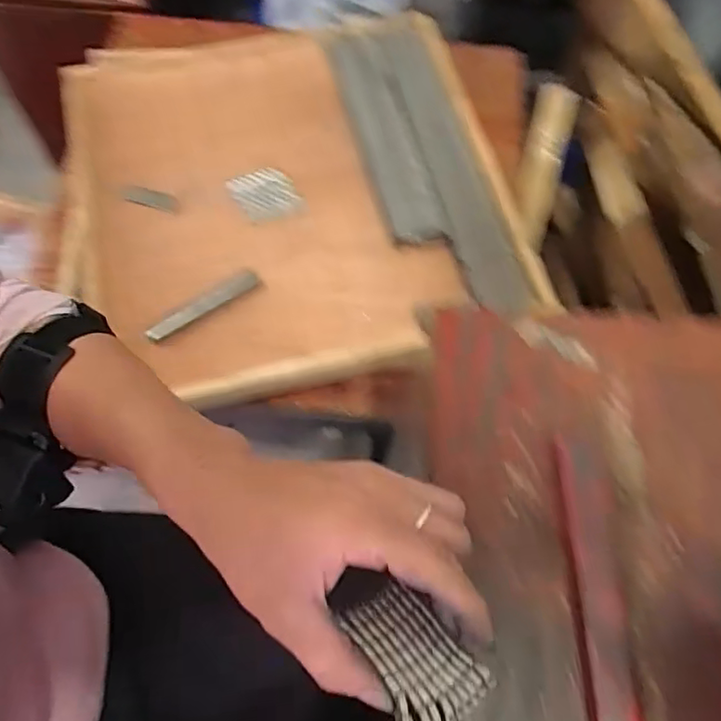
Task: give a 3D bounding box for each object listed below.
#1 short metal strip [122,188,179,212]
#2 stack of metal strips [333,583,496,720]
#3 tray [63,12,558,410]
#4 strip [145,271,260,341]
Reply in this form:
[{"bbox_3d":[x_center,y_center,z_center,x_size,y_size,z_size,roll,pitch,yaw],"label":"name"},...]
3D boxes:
[{"bbox_3d":[-0.208,-0.161,0.595,0.055,0.004,0.018,8,76,-5],"label":"short metal strip"},{"bbox_3d":[0.022,0.115,0.235,0.040,0.010,0.053,-26,68,-12],"label":"stack of metal strips"},{"bbox_3d":[-0.071,-0.177,0.584,0.399,0.041,0.412,-13,67,-8],"label":"tray"},{"bbox_3d":[-0.138,-0.049,0.530,0.106,0.011,0.016,-33,71,-15],"label":"strip"}]

